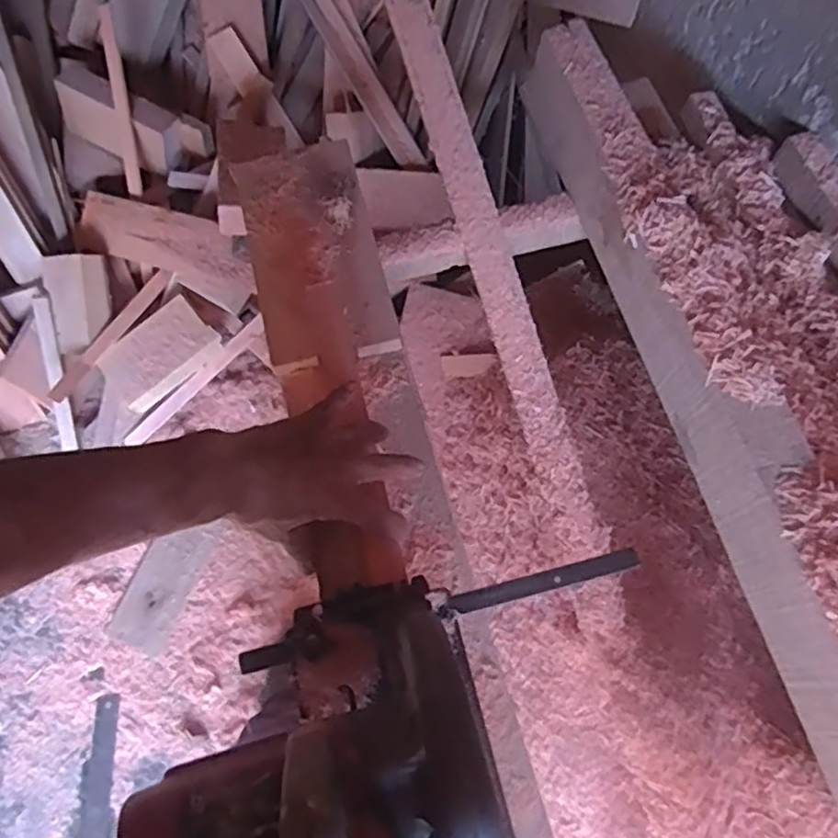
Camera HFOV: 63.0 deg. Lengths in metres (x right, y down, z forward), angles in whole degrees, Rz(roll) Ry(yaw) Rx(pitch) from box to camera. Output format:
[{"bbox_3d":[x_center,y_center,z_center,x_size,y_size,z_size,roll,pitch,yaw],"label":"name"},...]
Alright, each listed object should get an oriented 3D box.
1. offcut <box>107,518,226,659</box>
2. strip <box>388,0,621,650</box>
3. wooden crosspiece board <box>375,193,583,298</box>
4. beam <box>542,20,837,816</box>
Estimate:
[{"bbox_3d":[-0.476,0.306,1.286,0.109,0.021,0.246,22,69,7],"label":"offcut"},{"bbox_3d":[0.085,-0.231,0.896,0.067,0.035,1.067,-18,90,-8],"label":"strip"},{"bbox_3d":[0.081,-0.244,0.929,0.279,0.048,0.070,-17,69,-8],"label":"wooden crosspiece board"},{"bbox_3d":[0.398,0.248,0.655,0.063,0.133,1.619,-14,69,-7],"label":"beam"}]

